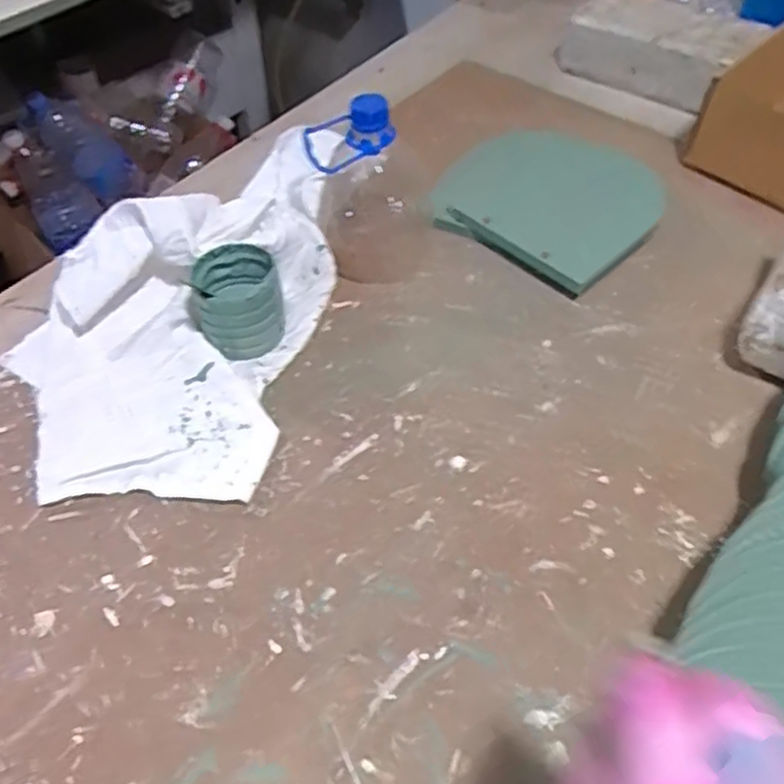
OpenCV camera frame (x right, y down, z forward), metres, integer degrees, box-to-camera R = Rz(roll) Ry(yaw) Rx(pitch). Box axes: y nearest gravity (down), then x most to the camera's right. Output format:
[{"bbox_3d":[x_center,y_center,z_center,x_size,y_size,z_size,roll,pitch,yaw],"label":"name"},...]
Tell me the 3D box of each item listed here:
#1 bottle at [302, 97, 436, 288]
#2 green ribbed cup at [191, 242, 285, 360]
[{"bbox_3d":[-0.015,-0.168,0.598,0.101,0.135,0.091,2,52,2],"label":"bottle"},{"bbox_3d":[-0.117,-0.069,0.560,0.062,0.066,0.062,0,52,0],"label":"green ribbed cup"}]

